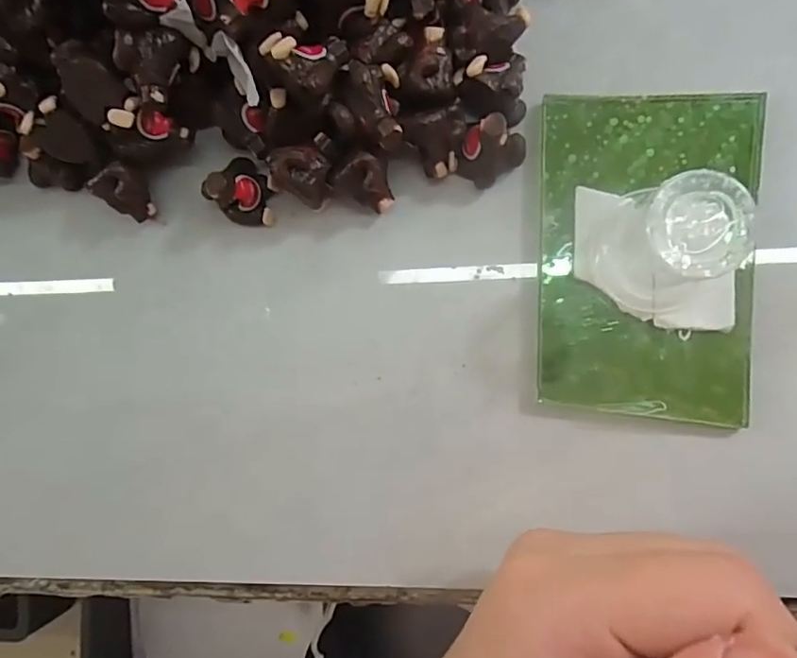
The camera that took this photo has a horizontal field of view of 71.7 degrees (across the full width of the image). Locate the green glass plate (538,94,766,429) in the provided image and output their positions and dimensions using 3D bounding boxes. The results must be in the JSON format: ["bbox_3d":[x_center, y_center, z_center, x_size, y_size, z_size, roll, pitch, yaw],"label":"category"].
[{"bbox_3d":[0.079,-0.024,0.178,0.066,0.005,0.103,4,88,8],"label":"green glass plate"}]

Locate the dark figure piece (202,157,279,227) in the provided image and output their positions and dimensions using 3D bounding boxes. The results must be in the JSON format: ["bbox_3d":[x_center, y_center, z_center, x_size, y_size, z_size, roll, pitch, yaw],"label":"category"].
[{"bbox_3d":[-0.051,-0.045,0.186,0.017,0.022,0.019,36,93,8],"label":"dark figure piece"}]

